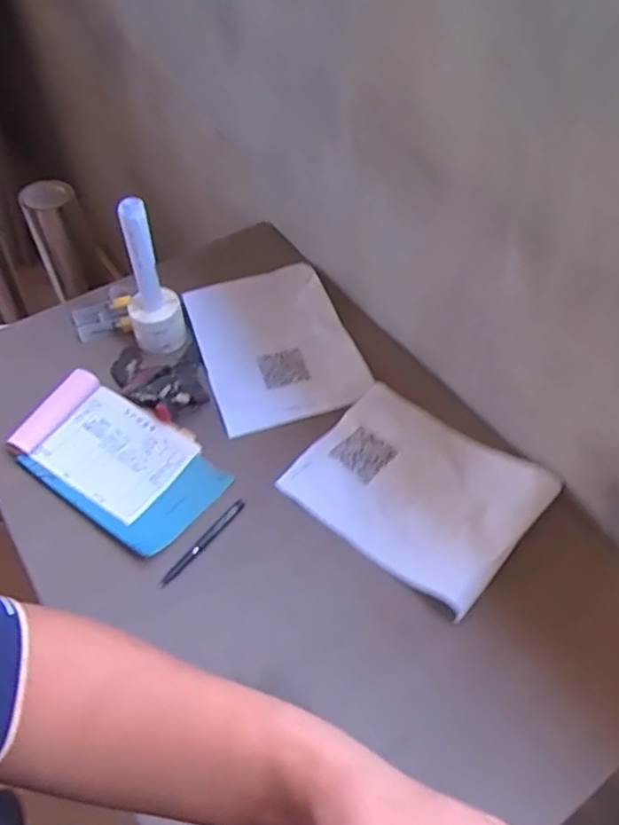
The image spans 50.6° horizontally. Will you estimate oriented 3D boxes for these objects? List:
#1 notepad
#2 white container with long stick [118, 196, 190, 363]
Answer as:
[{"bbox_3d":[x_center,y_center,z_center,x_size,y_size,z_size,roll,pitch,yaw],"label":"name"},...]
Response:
[{"bbox_3d":[-0.238,0.053,0.800,0.263,0.034,0.150,29,57,22],"label":"notepad"},{"bbox_3d":[-0.210,-0.168,0.846,0.072,0.214,0.075,-13,52,-10],"label":"white container with long stick"}]

